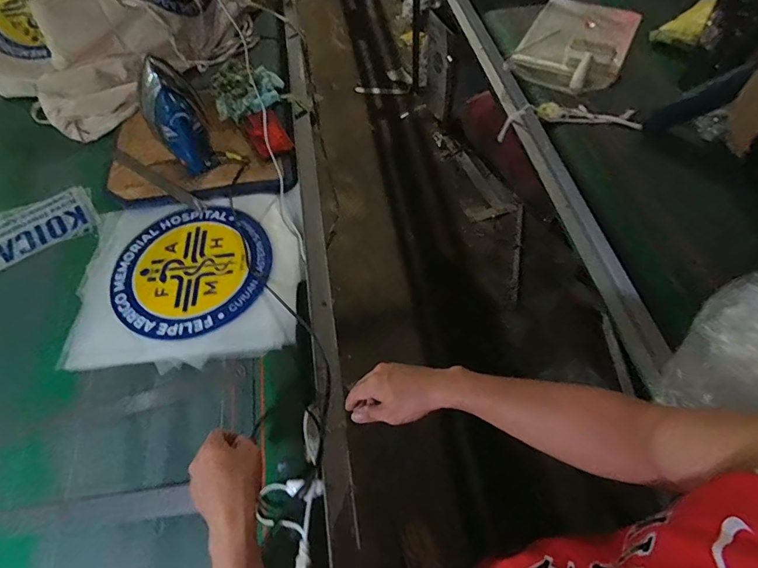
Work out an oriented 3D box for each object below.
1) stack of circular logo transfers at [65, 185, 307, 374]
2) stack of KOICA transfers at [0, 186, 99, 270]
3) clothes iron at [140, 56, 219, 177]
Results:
[{"bbox_3d":[-0.348,-0.022,0.820,0.399,0.007,0.361,-8,57,-1],"label":"stack of circular logo transfers"},{"bbox_3d":[-0.713,-0.124,0.912,0.229,0.013,0.161,-26,59,-12],"label":"stack of KOICA transfers"},{"bbox_3d":[-0.387,-0.311,0.859,0.111,0.218,0.126,-28,59,-14],"label":"clothes iron"}]

